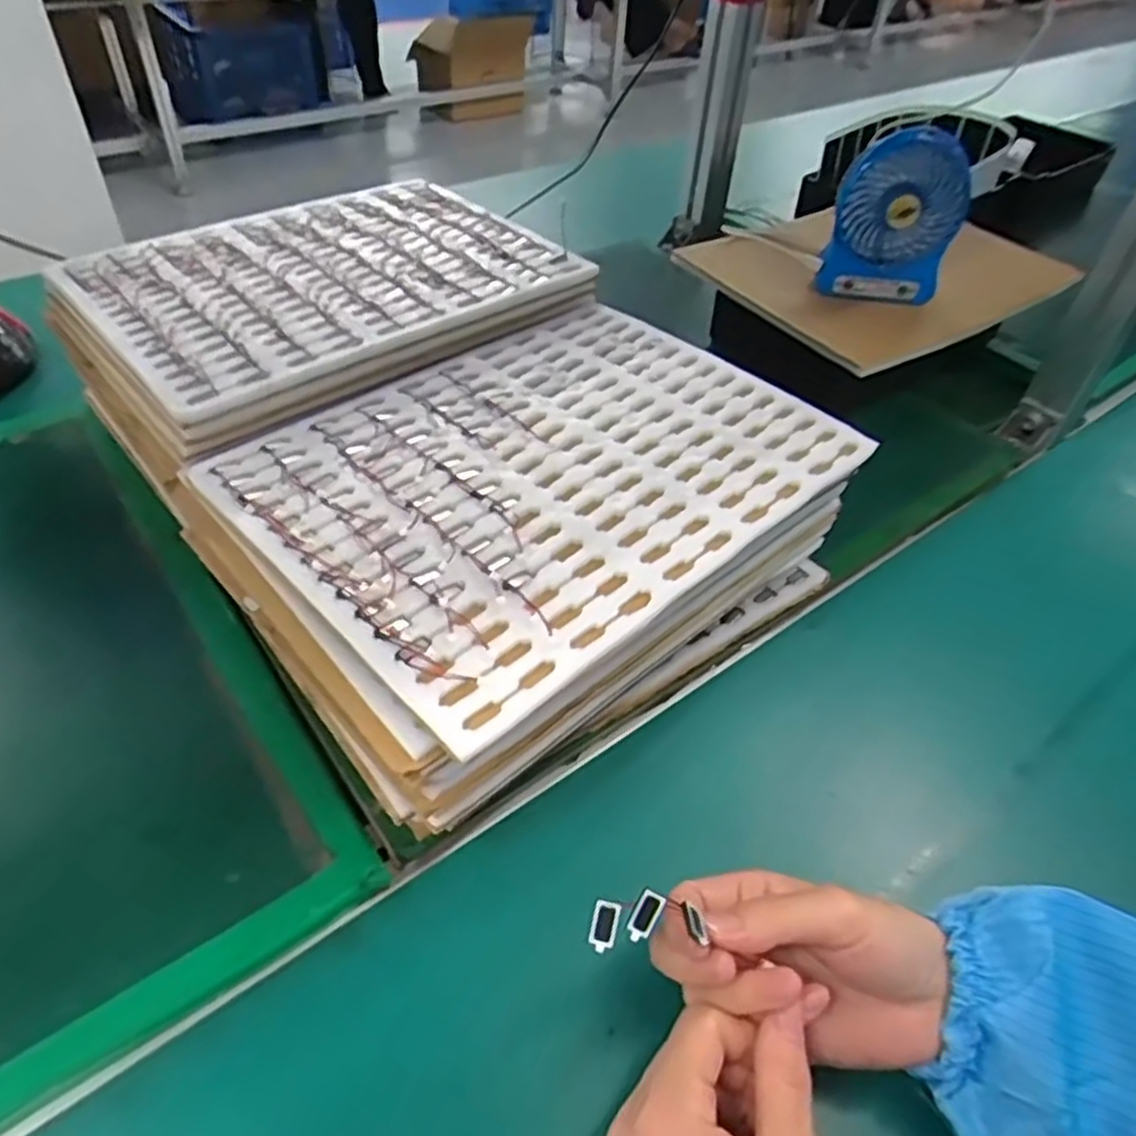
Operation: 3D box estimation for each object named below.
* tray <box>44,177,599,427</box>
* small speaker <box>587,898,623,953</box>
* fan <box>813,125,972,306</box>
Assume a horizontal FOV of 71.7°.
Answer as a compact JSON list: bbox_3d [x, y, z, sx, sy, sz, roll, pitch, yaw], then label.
[{"bbox_3d":[-0.174,-0.215,0.564,0.310,0.015,0.250,-30,53,-31],"label":"tray"},{"bbox_3d":[0.014,0.136,0.298,0.010,0.004,0.018,14,78,8],"label":"small speaker"},{"bbox_3d":[0.275,-0.293,0.659,0.100,0.136,0.049,10,43,7],"label":"fan"}]

